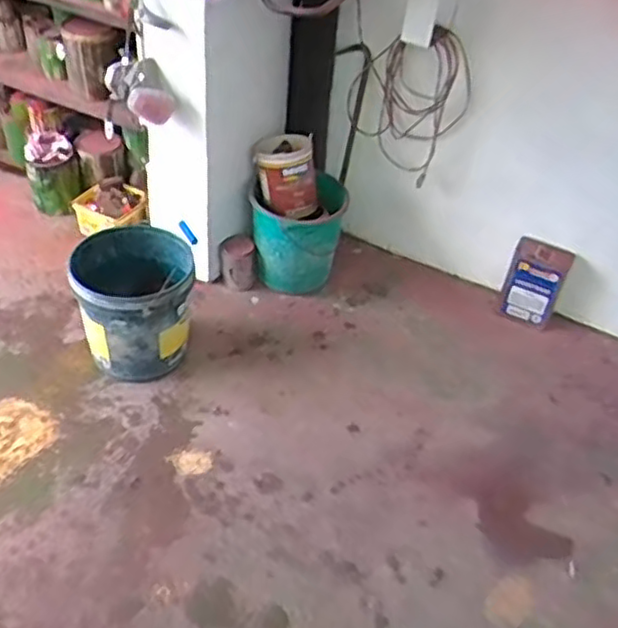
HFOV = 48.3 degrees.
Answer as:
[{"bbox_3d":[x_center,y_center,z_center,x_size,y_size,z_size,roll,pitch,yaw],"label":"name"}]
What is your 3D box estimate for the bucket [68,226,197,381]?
[{"bbox_3d":[-0.442,-0.022,1.790,0.284,0.313,0.289,4,42,-4],"label":"bucket"}]

